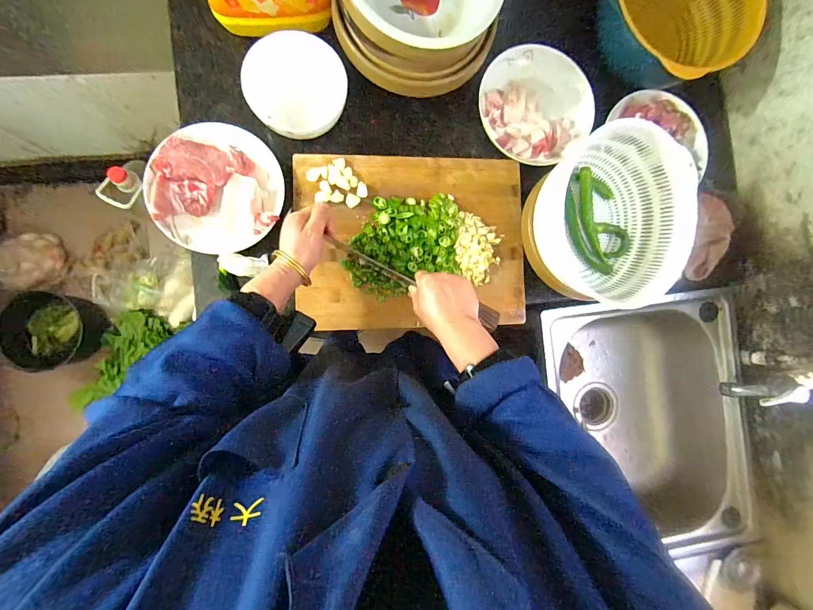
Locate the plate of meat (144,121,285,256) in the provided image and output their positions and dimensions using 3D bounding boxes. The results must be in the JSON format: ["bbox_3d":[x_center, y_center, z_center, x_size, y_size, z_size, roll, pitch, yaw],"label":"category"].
[{"bbox_3d":[-0.285,-0.181,0.551,0.185,0.059,0.198,0,89,-7],"label":"plate of meat"}]

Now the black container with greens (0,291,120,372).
[{"bbox_3d":[-1.119,0.078,1.176,0.299,0.127,0.249,-7,90,-8],"label":"black container with greens"}]

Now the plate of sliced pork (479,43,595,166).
[{"bbox_3d":[0.223,-0.340,0.625,0.192,0.042,0.185,0,89,-7],"label":"plate of sliced pork"}]

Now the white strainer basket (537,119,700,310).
[{"bbox_3d":[0.313,-0.136,0.580,0.245,0.108,0.223,0,89,-7],"label":"white strainer basket"}]

